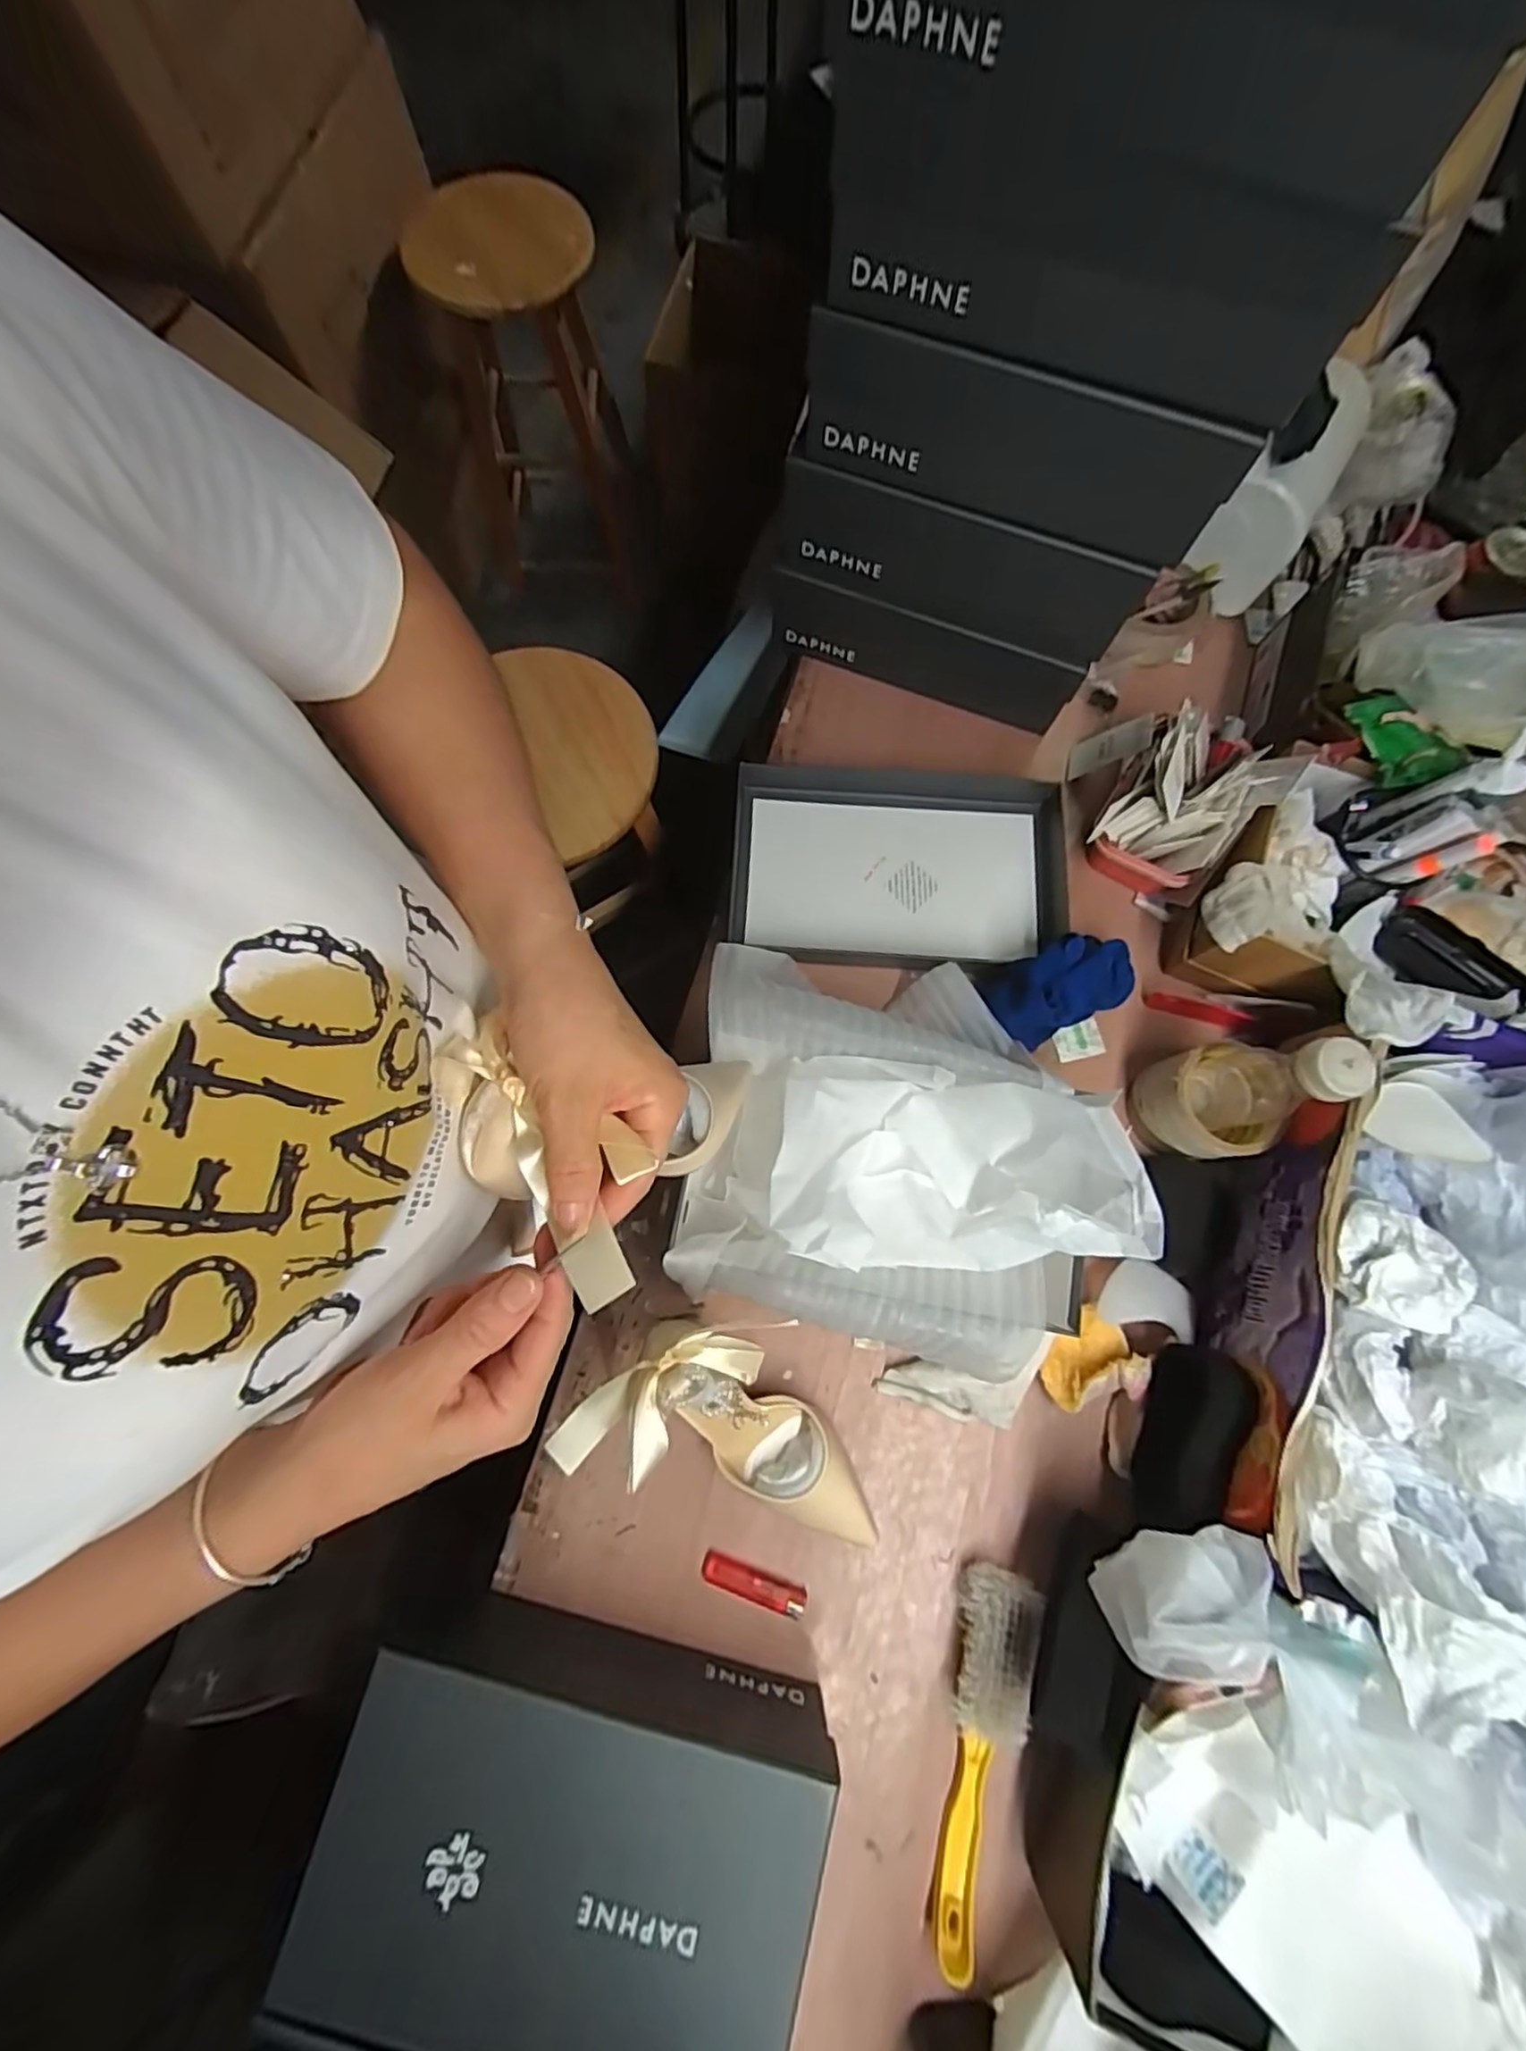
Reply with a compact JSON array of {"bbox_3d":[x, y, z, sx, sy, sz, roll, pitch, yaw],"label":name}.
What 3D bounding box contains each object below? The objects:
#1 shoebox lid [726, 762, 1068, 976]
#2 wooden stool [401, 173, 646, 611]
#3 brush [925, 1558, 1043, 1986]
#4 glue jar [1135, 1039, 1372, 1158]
[{"bbox_3d":[0.125,-0.142,0.674,0.312,0.045,0.194,5,76,1],"label":"shoebox lid"},{"bbox_3d":[-0.385,-1.021,1.205,0.286,0.484,0.280,-15,77,-4],"label":"wooden stool"},{"bbox_3d":[0.149,0.520,0.500,0.053,0.032,0.234,16,77,4],"label":"brush"},{"bbox_3d":[0.363,0.053,0.533,0.076,0.176,0.083,0,76,0],"label":"glue jar"}]

